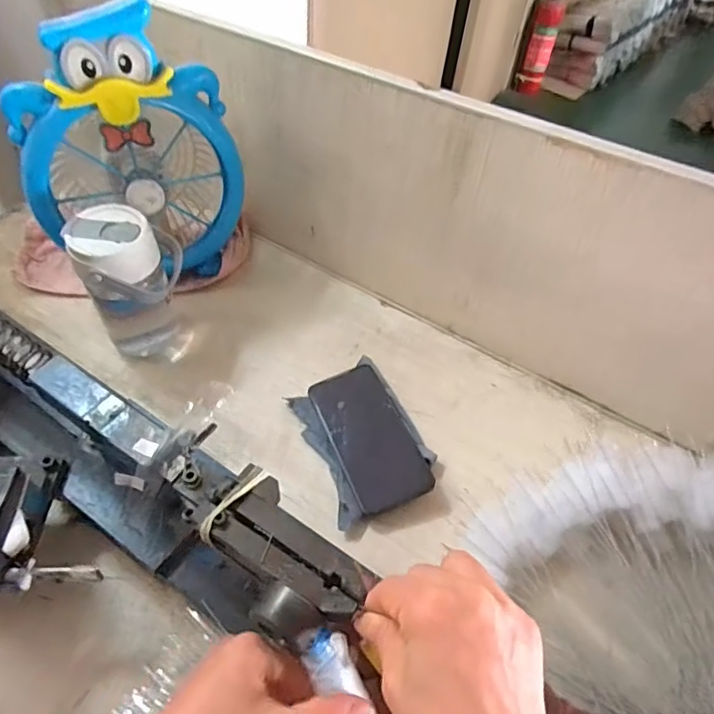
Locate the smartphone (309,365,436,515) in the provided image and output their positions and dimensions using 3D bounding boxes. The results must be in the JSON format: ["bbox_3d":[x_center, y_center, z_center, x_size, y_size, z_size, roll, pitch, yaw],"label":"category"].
[{"bbox_3d":[0.011,0.077,0.545,0.075,0.012,0.161,-27,54,-1],"label":"smartphone"}]

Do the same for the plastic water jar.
[{"bbox_3d":[-0.236,-0.075,0.575,0.093,0.166,0.085,2,50,-3],"label":"plastic water jar"}]

